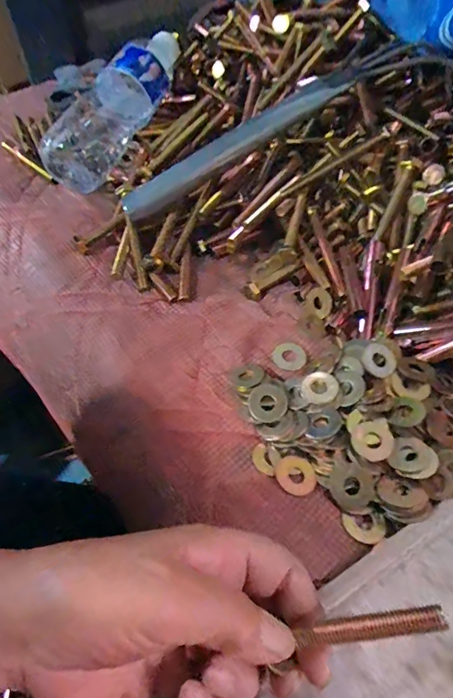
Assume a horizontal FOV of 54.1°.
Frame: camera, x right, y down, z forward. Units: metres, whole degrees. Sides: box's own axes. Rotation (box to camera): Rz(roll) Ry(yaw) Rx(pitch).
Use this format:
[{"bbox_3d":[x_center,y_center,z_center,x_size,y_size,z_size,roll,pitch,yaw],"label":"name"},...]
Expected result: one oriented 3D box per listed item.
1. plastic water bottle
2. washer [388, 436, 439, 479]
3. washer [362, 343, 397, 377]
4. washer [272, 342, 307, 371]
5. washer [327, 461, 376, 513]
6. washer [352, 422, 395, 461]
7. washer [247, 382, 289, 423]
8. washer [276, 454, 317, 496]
[{"bbox_3d":[-0.110,-0.270,0.482,0.061,0.061,0.241,21,69,19],"label":"plastic water bottle"},{"bbox_3d":[0.111,0.065,0.264,0.024,0.006,0.026,-1,51,2],"label":"washer"},{"bbox_3d":[0.105,0.007,0.303,0.026,0.006,0.022,-37,58,-25],"label":"washer"},{"bbox_3d":[0.047,0.005,0.326,0.025,0.004,0.024,-1,51,2],"label":"washer"},{"bbox_3d":[0.074,0.080,0.261,0.026,0.005,0.028,5,70,10],"label":"washer"},{"bbox_3d":[0.089,0.056,0.271,0.024,0.004,0.024,-3,65,5],"label":"washer"},{"bbox_3d":[0.028,0.035,0.293,0.029,0.005,0.026,-39,66,-18],"label":"washer"},{"bbox_3d":[0.042,0.076,0.270,0.023,0.004,0.026,-12,51,-7],"label":"washer"}]

